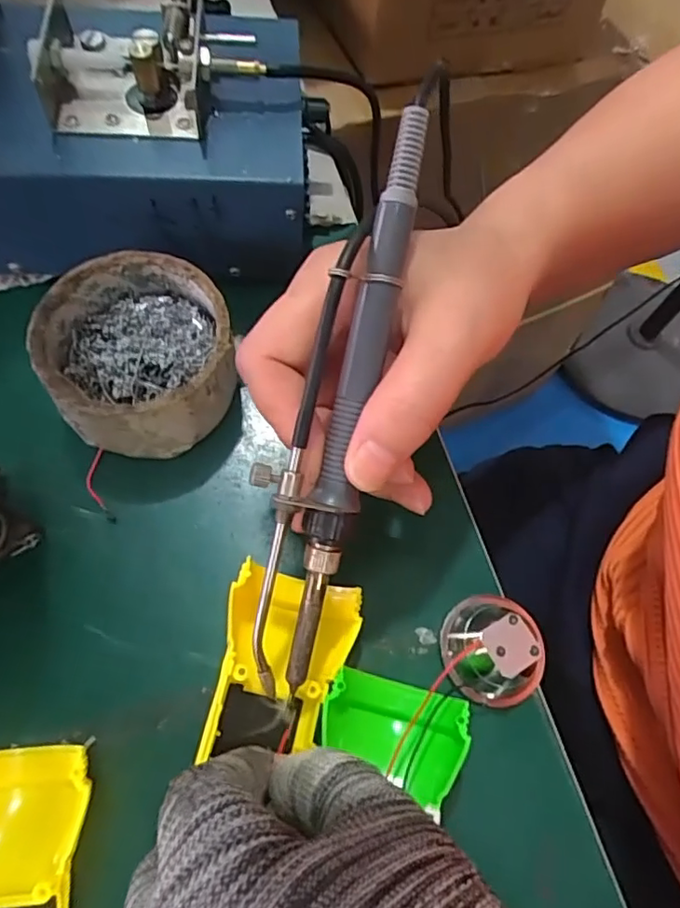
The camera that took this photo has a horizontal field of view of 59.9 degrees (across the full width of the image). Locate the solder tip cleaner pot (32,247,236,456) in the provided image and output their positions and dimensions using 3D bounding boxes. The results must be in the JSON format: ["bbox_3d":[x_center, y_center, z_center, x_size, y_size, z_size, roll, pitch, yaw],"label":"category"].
[{"bbox_3d":[-0.093,-0.044,0.274,0.082,0.047,0.087,2,67,-4],"label":"solder tip cleaner pot"}]

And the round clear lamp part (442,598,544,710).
[{"bbox_3d":[0.065,0.077,0.239,0.040,0.027,0.043,2,67,-4],"label":"round clear lamp part"}]

